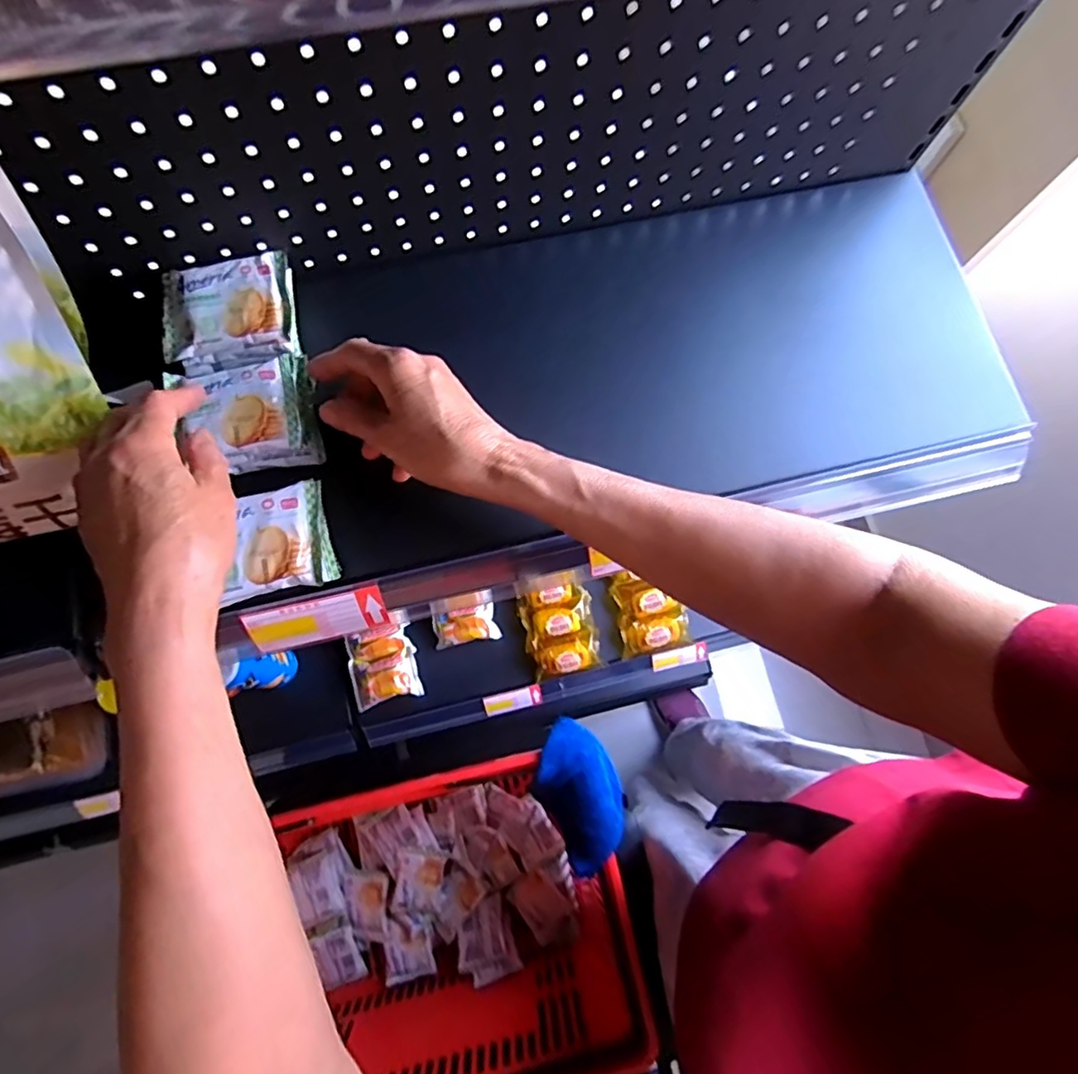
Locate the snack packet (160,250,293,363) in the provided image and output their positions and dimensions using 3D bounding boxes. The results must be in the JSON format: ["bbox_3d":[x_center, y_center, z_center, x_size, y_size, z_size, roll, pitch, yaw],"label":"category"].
[{"bbox_3d":[-0.218,-0.162,0.418,0.091,0.013,0.064,-15,76,-6],"label":"snack packet"}]

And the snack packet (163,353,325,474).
[{"bbox_3d":[-0.195,-0.083,0.408,0.077,0.036,0.067,-10,76,-5],"label":"snack packet"}]

